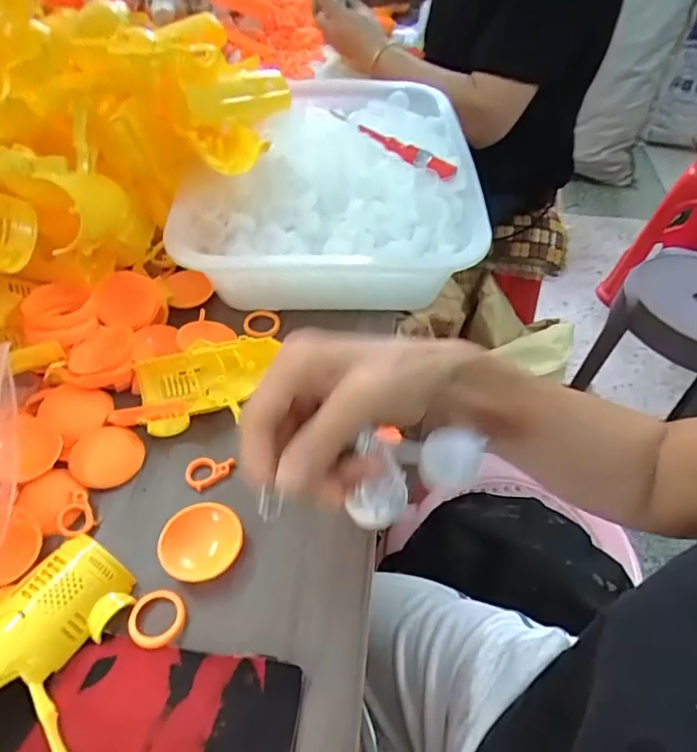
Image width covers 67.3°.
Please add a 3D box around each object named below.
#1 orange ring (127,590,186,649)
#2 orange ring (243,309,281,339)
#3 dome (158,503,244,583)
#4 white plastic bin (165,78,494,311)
[{"bbox_3d":[-0.125,0.158,0.342,0.036,0.004,0.035,0,51,0],"label":"orange ring"},{"bbox_3d":[-0.087,-0.052,0.526,0.039,0.011,0.040,0,51,0],"label":"orange ring"},{"bbox_3d":[-0.103,0.116,0.367,0.055,0.016,0.054,-25,55,-20],"label":"dome"},{"bbox_3d":[-0.009,-0.223,0.584,0.275,0.107,0.356,4,51,2],"label":"white plastic bin"}]

